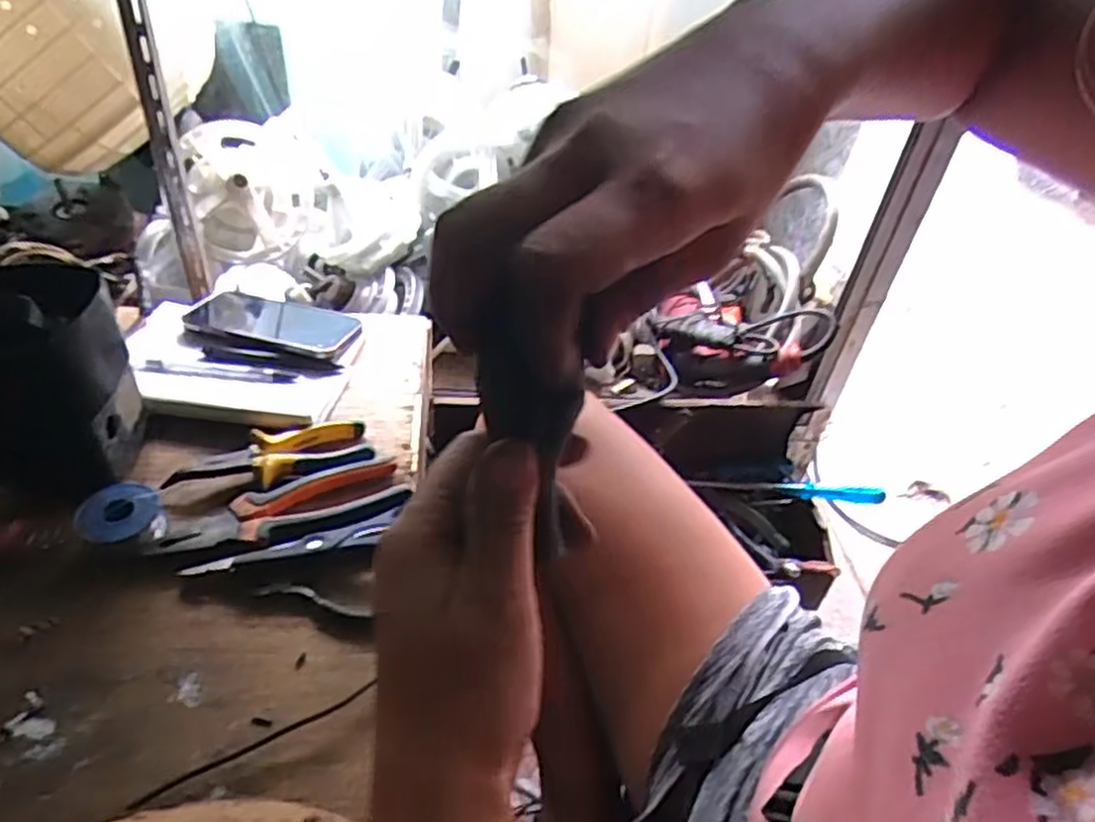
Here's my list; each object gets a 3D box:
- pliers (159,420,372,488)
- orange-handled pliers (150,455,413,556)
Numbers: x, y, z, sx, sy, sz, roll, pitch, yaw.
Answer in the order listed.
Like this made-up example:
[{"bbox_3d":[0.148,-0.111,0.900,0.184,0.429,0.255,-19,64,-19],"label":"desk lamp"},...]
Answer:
[{"bbox_3d":[-0.223,0.037,0.588,0.154,0.015,0.056,-14,44,-23],"label":"pliers"},{"bbox_3d":[-0.201,0.075,0.555,0.182,0.014,0.070,-14,44,-24],"label":"orange-handled pliers"}]

